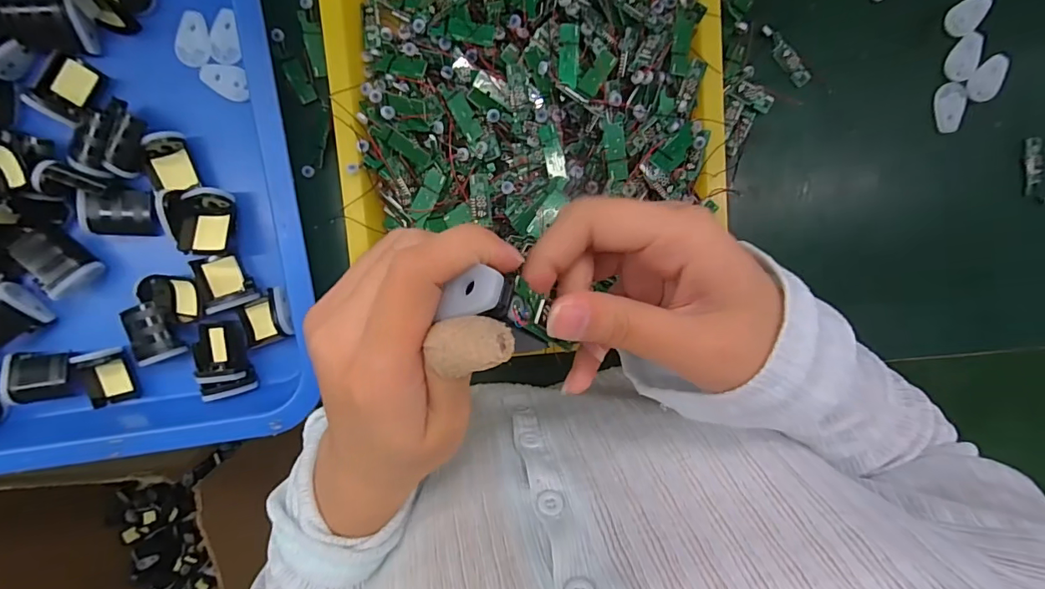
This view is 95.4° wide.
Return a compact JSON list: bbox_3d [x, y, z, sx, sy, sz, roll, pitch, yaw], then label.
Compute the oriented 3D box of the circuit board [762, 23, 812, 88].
[{"bbox_3d":[0.193,-0.175,0.348,0.014,0.005,0.051,-41,98,1],"label":"circuit board"}]

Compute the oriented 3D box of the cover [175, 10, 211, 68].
[{"bbox_3d":[-0.226,-0.175,0.326,0.022,0.004,0.035,-4,97,-3],"label":"cover"}]

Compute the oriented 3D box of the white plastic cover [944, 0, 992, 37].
[{"bbox_3d":[0.327,-0.204,0.349,0.031,0.009,0.022,-27,98,-2],"label":"white plastic cover"}]

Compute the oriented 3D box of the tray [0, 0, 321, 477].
[{"bbox_3d":[-0.325,-0.099,0.315,0.336,0.047,0.446,-7,97,-2],"label":"tray"}]

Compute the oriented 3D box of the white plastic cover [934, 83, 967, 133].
[{"bbox_3d":[0.321,-0.140,0.357,0.018,0.008,0.035,4,96,-6],"label":"white plastic cover"}]

